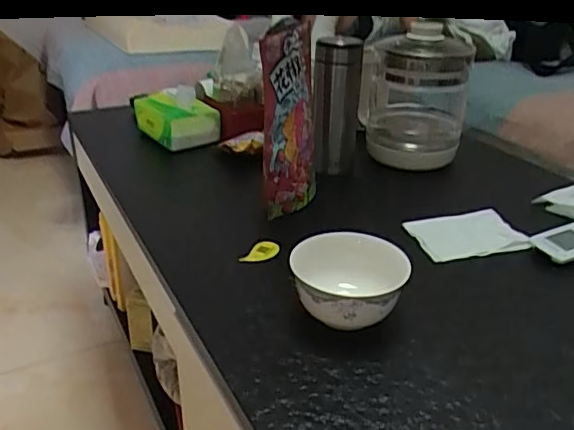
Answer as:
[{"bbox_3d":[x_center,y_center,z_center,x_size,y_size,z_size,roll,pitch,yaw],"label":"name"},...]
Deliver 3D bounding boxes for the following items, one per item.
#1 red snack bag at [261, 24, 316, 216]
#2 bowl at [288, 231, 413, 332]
[{"bbox_3d":[0.000,-0.116,0.671,0.058,0.263,0.102,3,52,9],"label":"red snack bag"},{"bbox_3d":[0.059,0.070,0.553,0.108,0.064,0.111,1,28,0],"label":"bowl"}]

